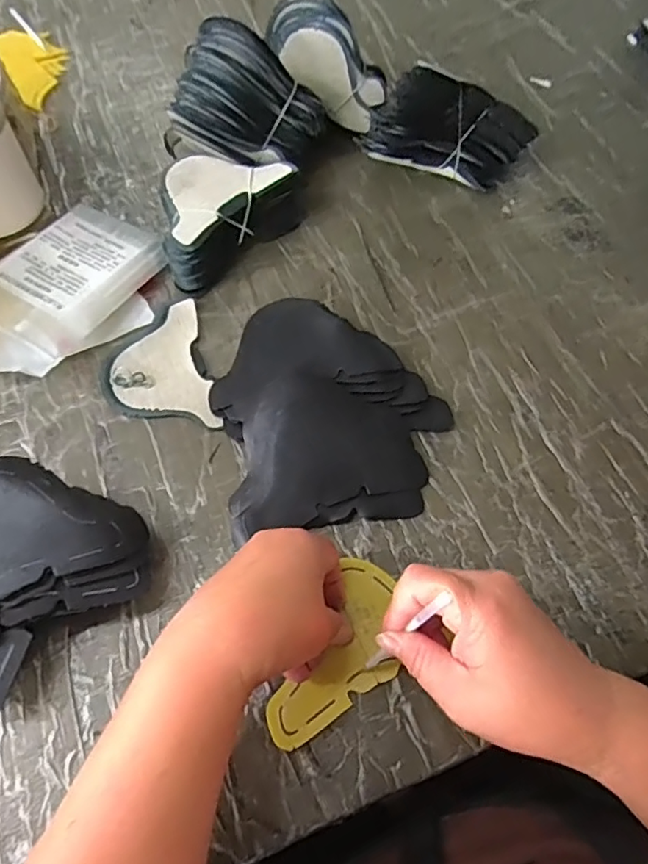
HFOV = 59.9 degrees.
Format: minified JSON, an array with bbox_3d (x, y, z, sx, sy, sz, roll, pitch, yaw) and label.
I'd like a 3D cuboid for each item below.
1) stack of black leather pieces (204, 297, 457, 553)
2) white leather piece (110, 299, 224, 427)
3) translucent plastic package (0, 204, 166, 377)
[{"bbox_3d":[0.002,-0.022,0.437,0.168,0.026,0.188,-13,64,-4],"label":"stack of black leather pieces"},{"bbox_3d":[-0.134,-0.052,0.460,0.075,0.009,0.121,-15,64,-5],"label":"white leather piece"},{"bbox_3d":[-0.223,-0.128,0.482,0.108,0.035,0.179,28,65,13],"label":"translucent plastic package"}]

